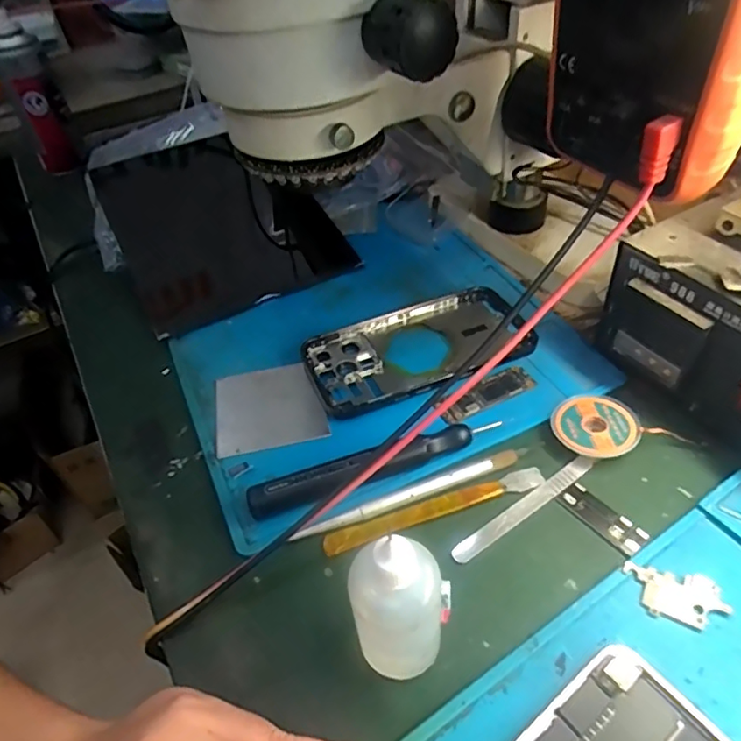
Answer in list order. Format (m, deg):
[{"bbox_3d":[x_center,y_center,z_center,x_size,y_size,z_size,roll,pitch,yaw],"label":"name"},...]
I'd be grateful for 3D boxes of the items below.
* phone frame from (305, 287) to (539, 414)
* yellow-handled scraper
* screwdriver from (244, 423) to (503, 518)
[{"bbox_3d":[0.033,-0.014,0.365,0.145,0.007,0.075,-20,46,-13],"label":"phone frame"},{"bbox_3d":[0.035,0.070,0.288,0.117,0.006,0.011,-17,45,-10],"label":"yellow-handled scraper"},{"bbox_3d":[0.002,0.051,0.299,0.136,0.017,0.014,-17,45,-9],"label":"screwdriver"}]

